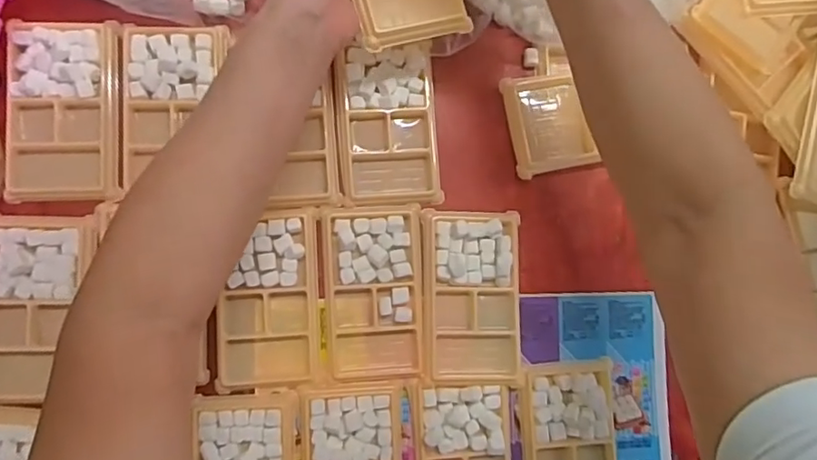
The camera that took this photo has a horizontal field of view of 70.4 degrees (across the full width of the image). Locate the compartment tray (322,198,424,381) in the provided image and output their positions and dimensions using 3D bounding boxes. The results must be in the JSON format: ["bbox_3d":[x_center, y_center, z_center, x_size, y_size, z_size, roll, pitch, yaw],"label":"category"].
[{"bbox_3d":[-0.026,0.049,0.456,0.077,0.011,0.133,-3,87,-6],"label":"compartment tray"}]

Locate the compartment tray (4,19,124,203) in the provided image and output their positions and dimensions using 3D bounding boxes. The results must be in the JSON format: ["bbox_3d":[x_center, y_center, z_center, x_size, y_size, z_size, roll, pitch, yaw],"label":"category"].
[{"bbox_3d":[-0.261,-0.090,0.440,0.079,0.013,0.135,-1,86,-6],"label":"compartment tray"}]

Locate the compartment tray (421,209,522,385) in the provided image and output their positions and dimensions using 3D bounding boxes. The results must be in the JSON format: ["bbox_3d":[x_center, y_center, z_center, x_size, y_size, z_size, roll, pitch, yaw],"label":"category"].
[{"bbox_3d":[0.051,0.053,0.462,0.076,0.022,0.133,1,86,-6],"label":"compartment tray"}]

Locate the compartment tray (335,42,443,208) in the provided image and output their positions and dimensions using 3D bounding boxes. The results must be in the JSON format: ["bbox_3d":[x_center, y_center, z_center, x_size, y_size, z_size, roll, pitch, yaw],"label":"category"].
[{"bbox_3d":[-0.015,-0.085,0.464,0.078,0.012,0.126,-3,87,-6],"label":"compartment tray"}]

